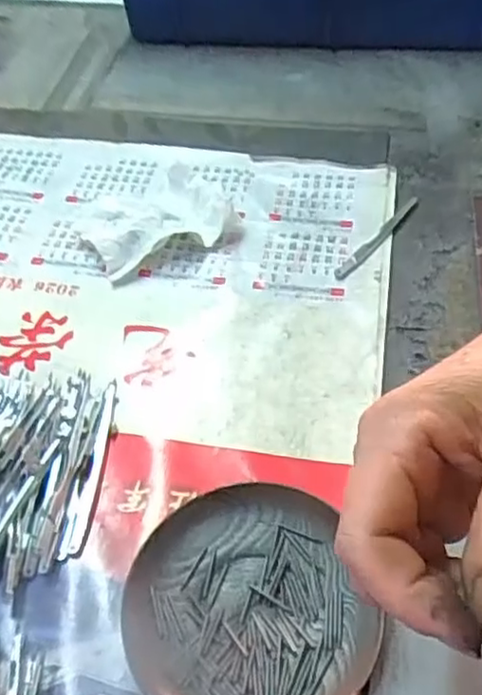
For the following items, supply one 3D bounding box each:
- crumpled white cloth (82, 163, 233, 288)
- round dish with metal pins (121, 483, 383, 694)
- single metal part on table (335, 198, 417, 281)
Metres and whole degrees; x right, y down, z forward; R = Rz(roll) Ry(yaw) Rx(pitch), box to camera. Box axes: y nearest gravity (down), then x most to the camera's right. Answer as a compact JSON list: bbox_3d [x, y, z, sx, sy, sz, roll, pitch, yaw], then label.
[{"bbox_3d":[-0.063,-0.101,0.485,0.105,0.034,0.083,-25,53,-17],"label":"crumpled white cloth"},{"bbox_3d":[0.001,0.121,0.311,0.106,0.020,0.112,-1,50,1],"label":"round dish with metal pins"},{"bbox_3d":[0.100,-0.081,0.477,0.010,0.005,0.104,32,58,26],"label":"single metal part on table"}]

